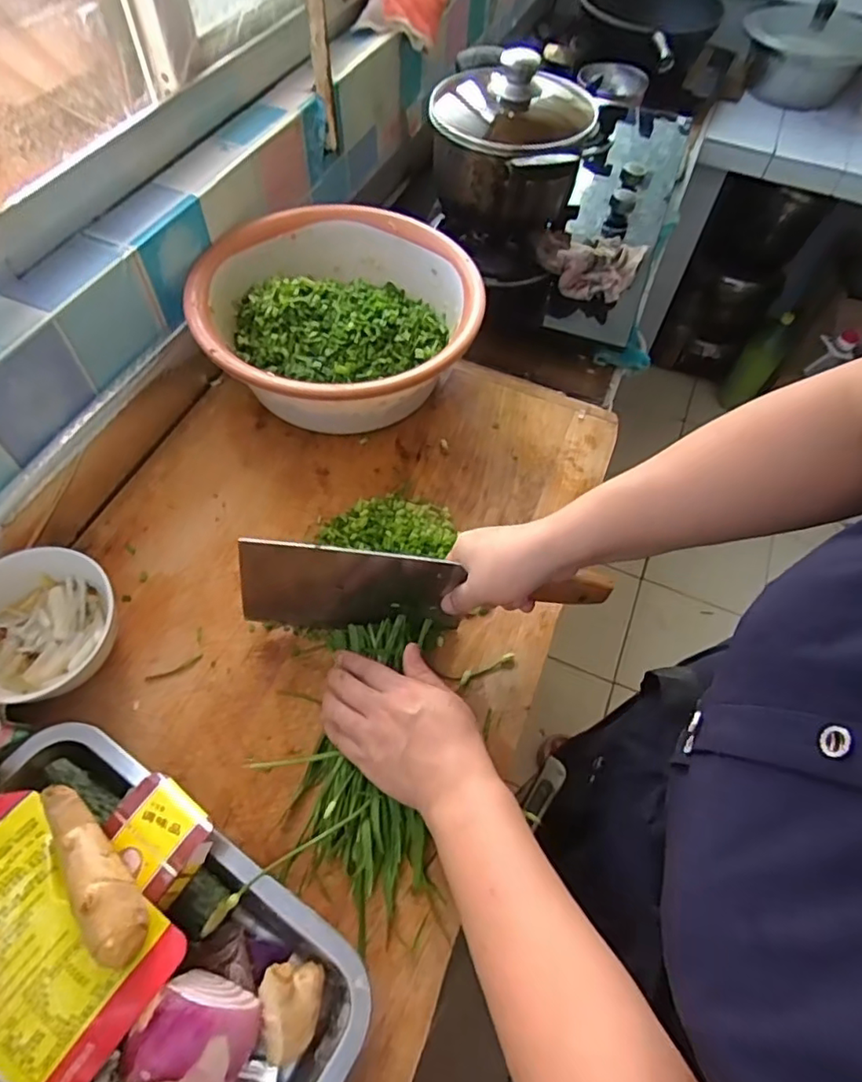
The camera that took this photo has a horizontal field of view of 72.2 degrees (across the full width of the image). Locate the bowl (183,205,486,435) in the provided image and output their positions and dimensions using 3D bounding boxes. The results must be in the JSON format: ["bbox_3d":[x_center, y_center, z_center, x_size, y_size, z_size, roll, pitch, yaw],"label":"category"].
[{"bbox_3d":[-0.094,-0.225,0.637,0.274,0.114,0.274,1,58,-2],"label":"bowl"}]

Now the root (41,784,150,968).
[{"bbox_3d":[-0.198,0.191,0.346,0.028,0.025,0.107,-32,65,-20],"label":"root"}]

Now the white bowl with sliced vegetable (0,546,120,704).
[{"bbox_3d":[-0.303,0.063,0.469,0.111,0.078,0.102,1,58,-2],"label":"white bowl with sliced vegetable"}]

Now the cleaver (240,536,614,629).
[{"bbox_3d":[-0.004,0.034,0.483,0.289,0.109,0.032,1,58,-2],"label":"cleaver"}]

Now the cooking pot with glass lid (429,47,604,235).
[{"bbox_3d":[0.096,-0.515,0.770,0.199,0.169,0.204,17,59,7],"label":"cooking pot with glass lid"}]

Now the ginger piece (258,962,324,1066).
[{"bbox_3d":[-0.086,0.282,0.354,0.037,0.031,0.049,5,58,0],"label":"ginger piece"}]

